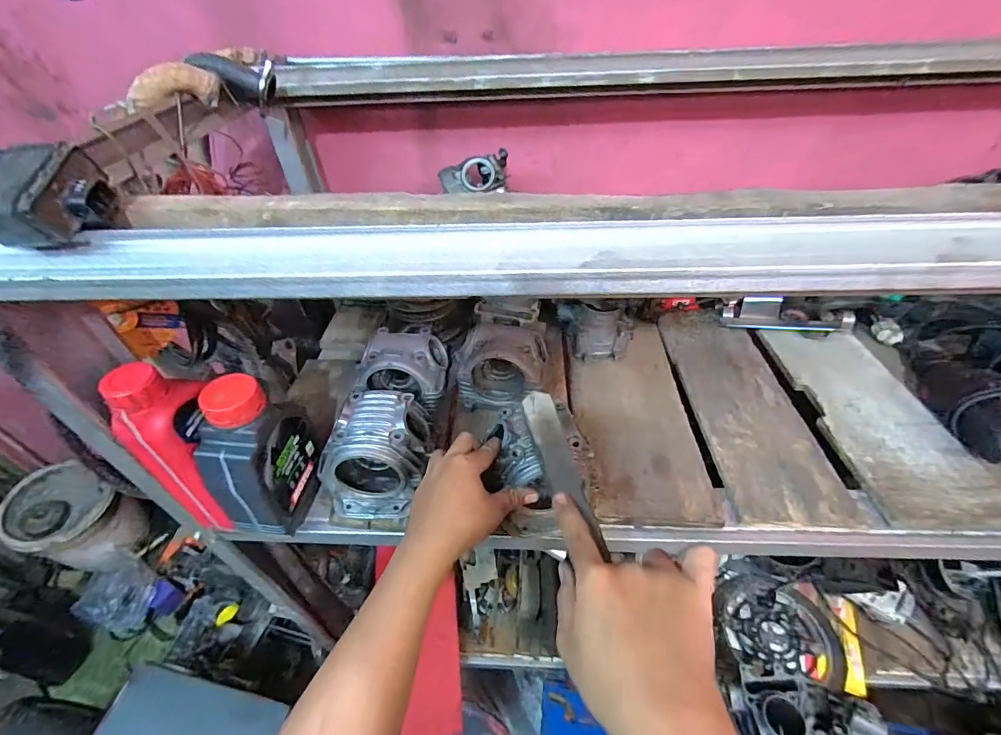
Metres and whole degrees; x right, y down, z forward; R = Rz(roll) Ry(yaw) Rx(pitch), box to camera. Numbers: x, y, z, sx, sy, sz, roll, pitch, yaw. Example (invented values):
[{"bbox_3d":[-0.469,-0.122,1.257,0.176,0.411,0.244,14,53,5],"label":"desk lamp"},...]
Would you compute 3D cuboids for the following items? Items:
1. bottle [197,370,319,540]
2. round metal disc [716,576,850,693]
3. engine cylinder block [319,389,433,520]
[{"bbox_3d":[-0.267,0.095,0.496,0.061,0.203,0.121,9,45,12],"label":"bottle"},{"bbox_3d":[0.608,0.566,0.961,0.233,0.030,0.201,9,45,12],"label":"round metal disc"},{"bbox_3d":[-0.152,0.106,0.552,0.127,0.101,0.128,-1,44,2],"label":"engine cylinder block"}]

